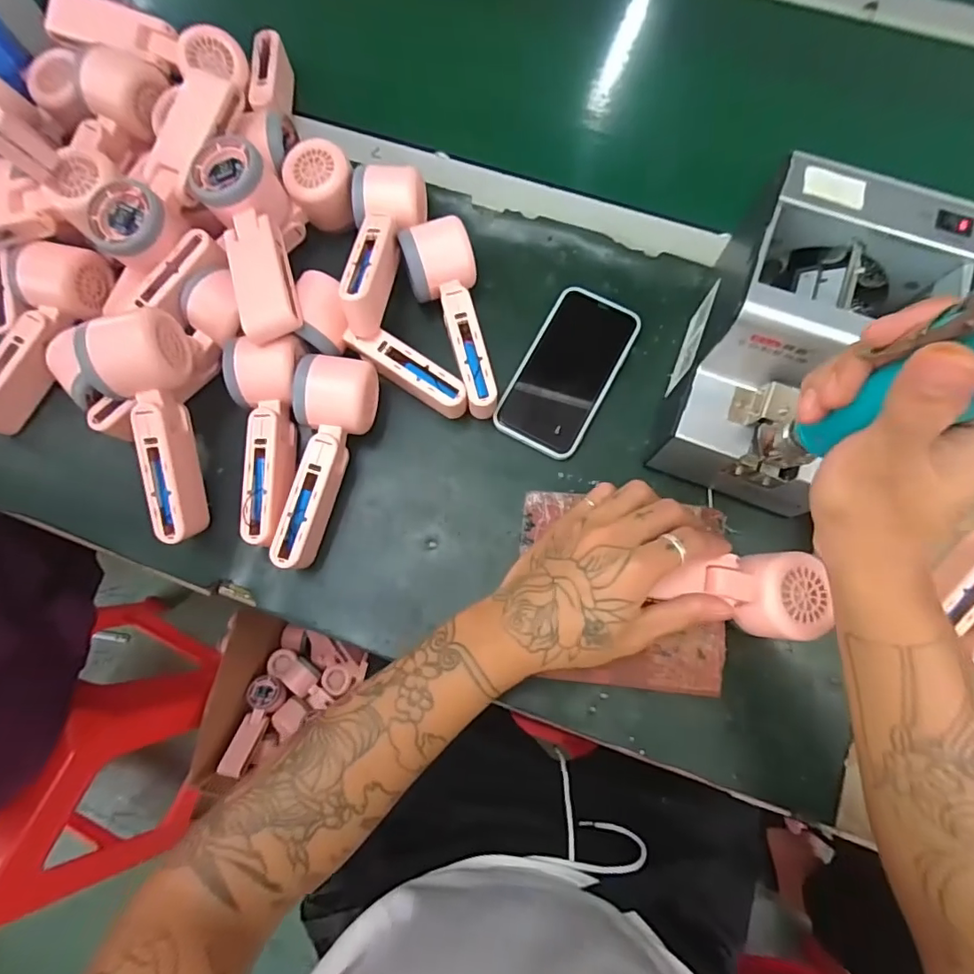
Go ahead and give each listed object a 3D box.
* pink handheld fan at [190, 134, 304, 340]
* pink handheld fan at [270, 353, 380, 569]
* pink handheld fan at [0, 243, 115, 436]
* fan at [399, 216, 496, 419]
[{"bbox_3d":[-0.180,-0.193,0.414,0.058,0.045,0.166,-21,77,-4],"label":"pink handheld fan"},{"bbox_3d":[-0.128,-0.018,0.409,0.054,0.057,0.164,10,77,4],"label":"pink handheld fan"},{"bbox_3d":[-0.375,-0.128,0.426,0.049,0.056,0.164,23,78,7],"label":"pink handheld fan"},{"bbox_3d":[-0.028,-0.134,0.432,0.055,0.061,0.149,-12,77,-2],"label":"fan"}]

